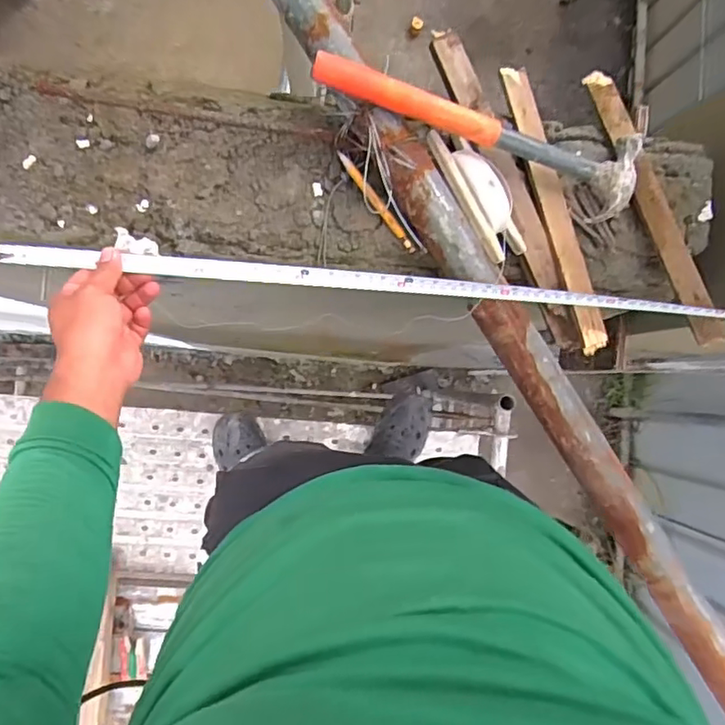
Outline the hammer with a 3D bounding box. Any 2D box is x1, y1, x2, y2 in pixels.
[{"bbox_3d":[0.122,-0.230,0.584,0.348,0.033,0.090,14,88,-16],"label":"hammer"}]

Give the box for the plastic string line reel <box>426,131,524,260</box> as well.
[{"bbox_3d":[0.119,-0.173,0.604,0.056,0.034,0.145,-26,90,-3],"label":"plastic string line reel"}]

